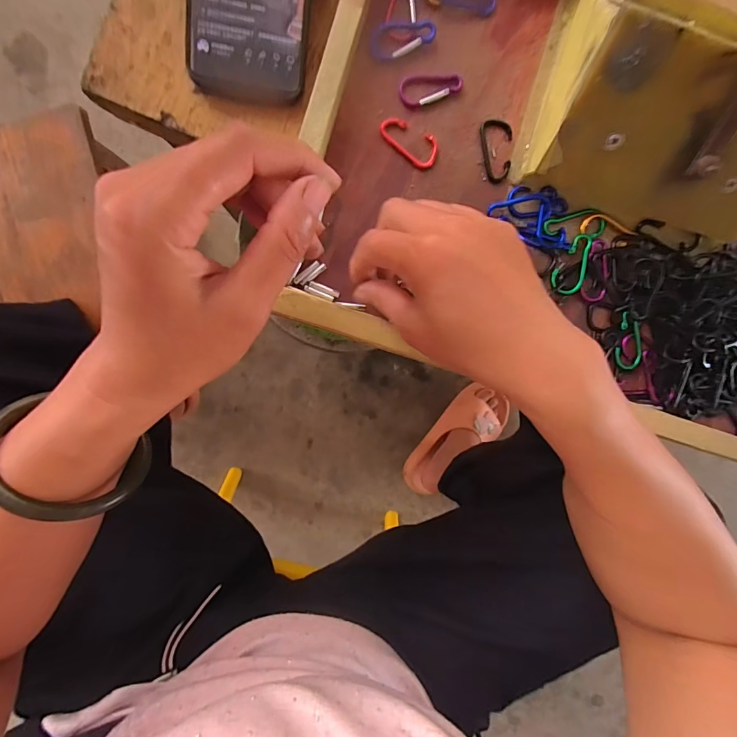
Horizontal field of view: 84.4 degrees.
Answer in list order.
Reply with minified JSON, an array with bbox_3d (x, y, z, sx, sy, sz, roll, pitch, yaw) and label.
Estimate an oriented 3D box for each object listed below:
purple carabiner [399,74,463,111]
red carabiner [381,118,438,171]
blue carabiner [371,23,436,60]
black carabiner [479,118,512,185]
[{"bbox_3d":[0.044,-0.197,0.285,0.045,0.004,0.023,-16,95,-4],"label":"purple carabiner"},{"bbox_3d":[0.030,-0.160,0.285,0.043,0.004,0.023,39,90,-6],"label":"red carabiner"},{"bbox_3d":[0.024,-0.228,0.281,0.045,0.006,0.023,-6,94,-4],"label":"blue carabiner"},{"bbox_3d":[0.093,-0.156,0.290,0.023,0.004,0.043,-7,94,-4],"label":"black carabiner"}]

